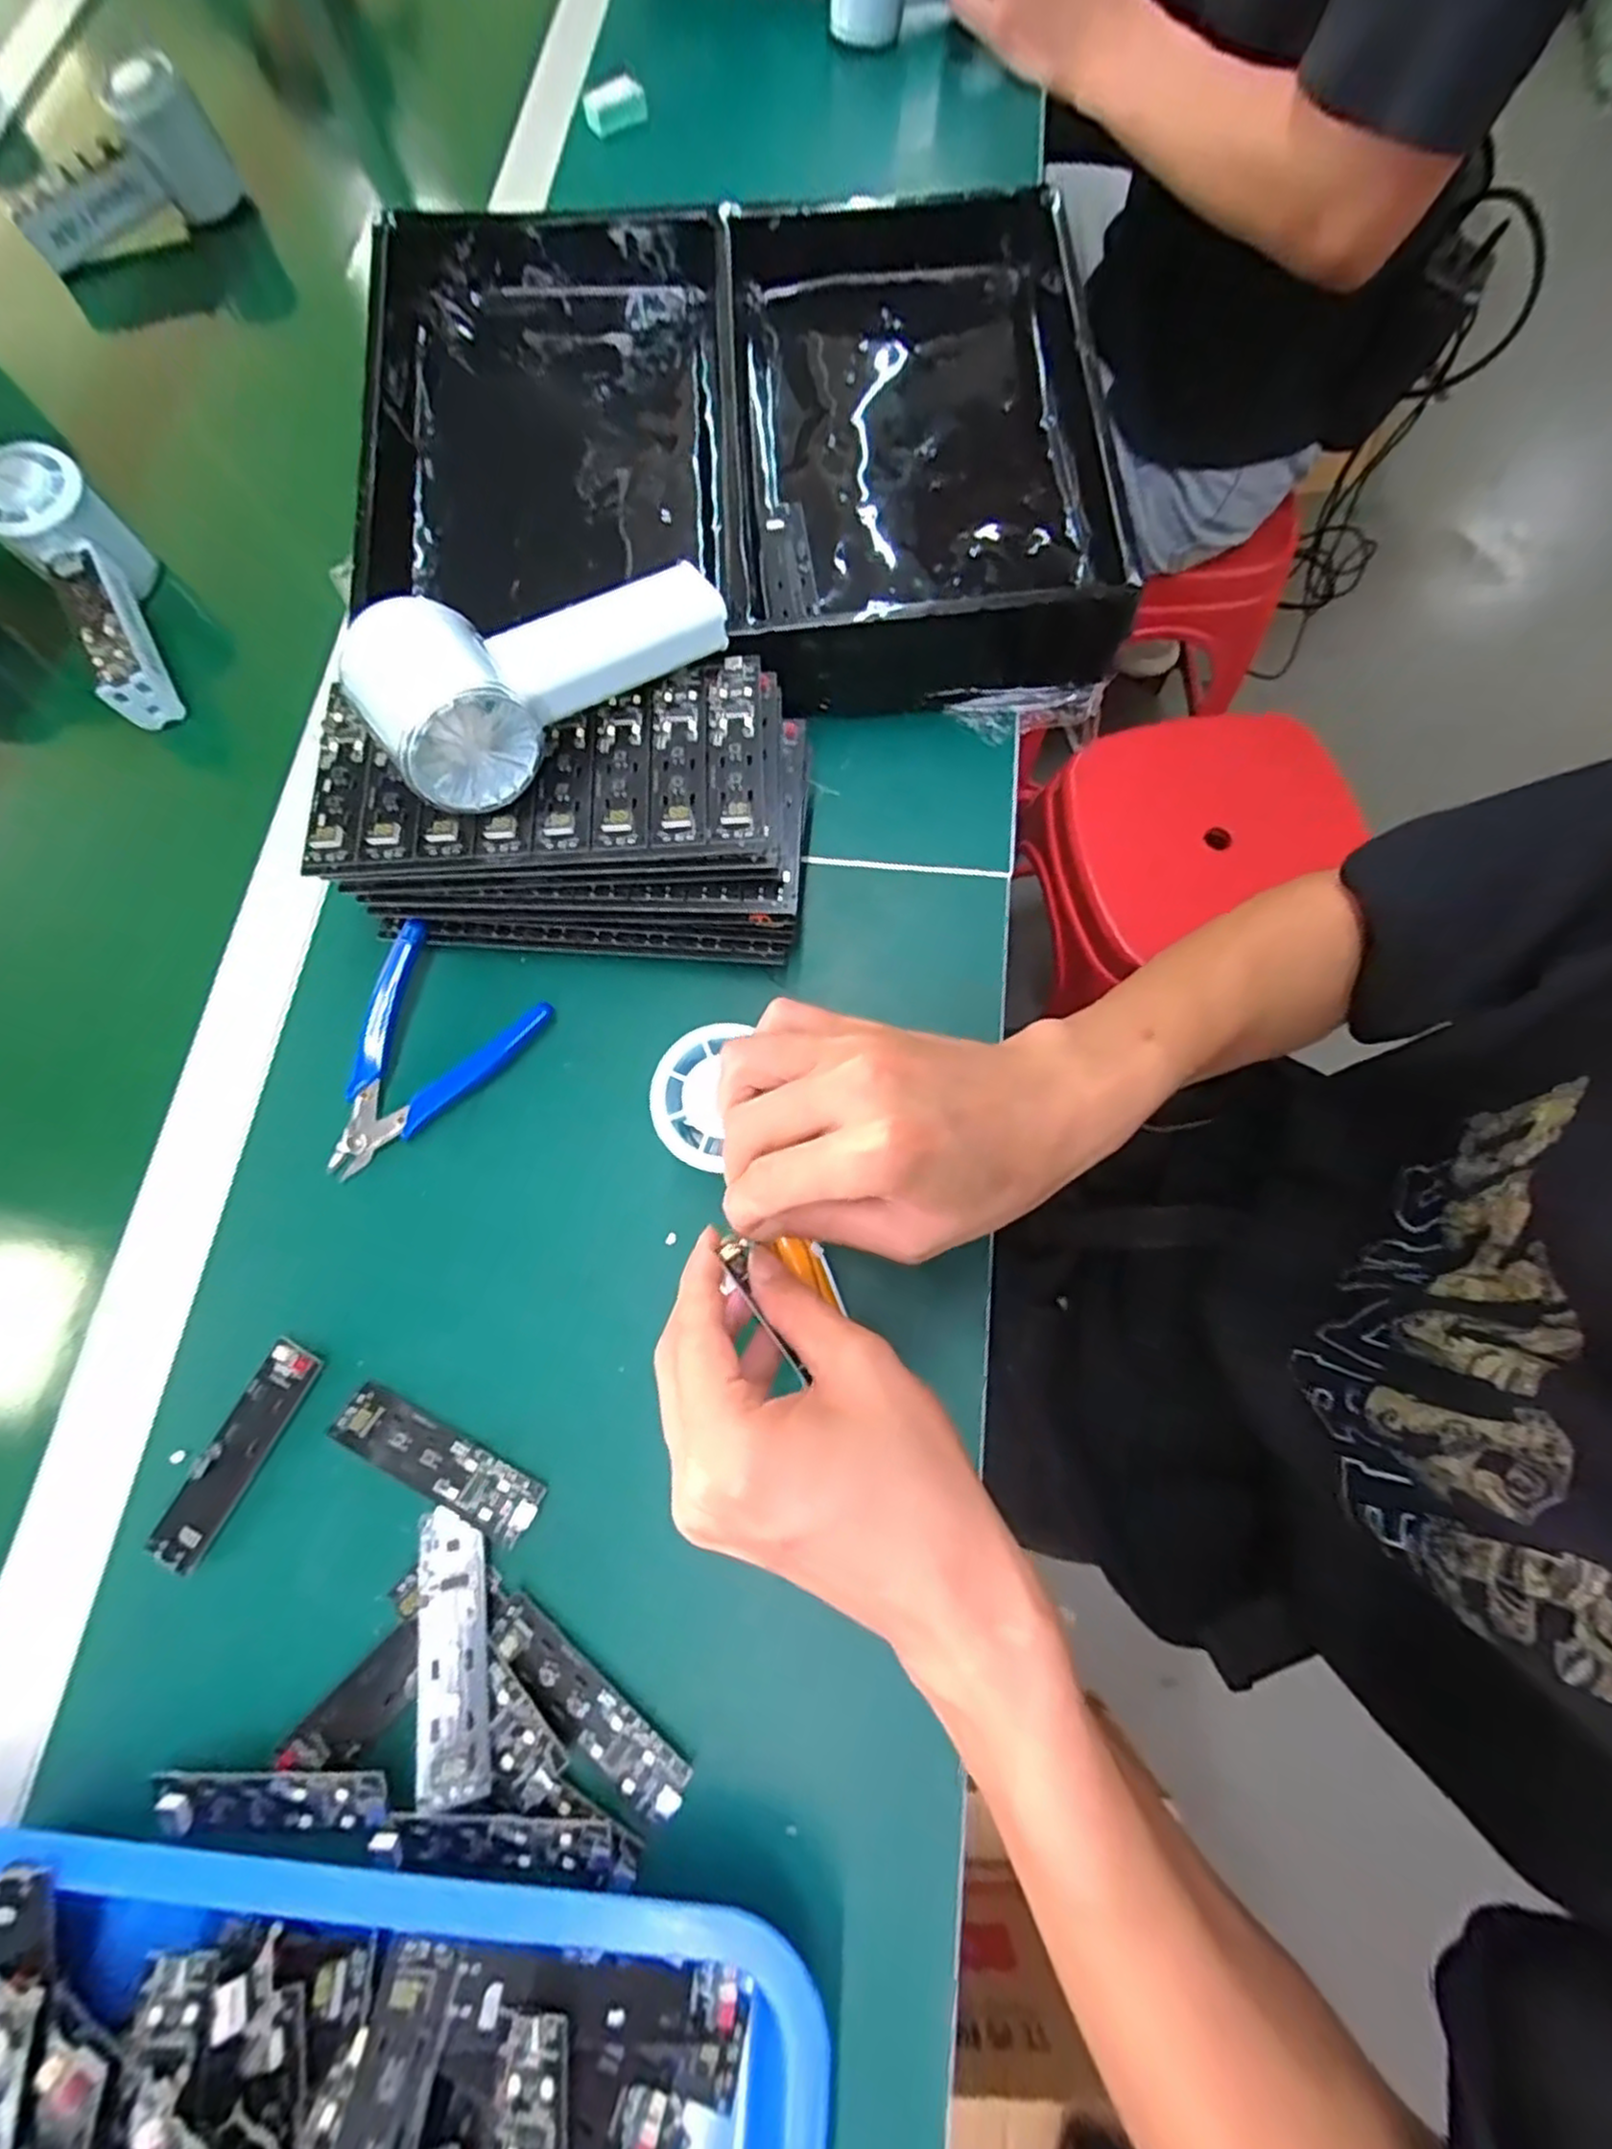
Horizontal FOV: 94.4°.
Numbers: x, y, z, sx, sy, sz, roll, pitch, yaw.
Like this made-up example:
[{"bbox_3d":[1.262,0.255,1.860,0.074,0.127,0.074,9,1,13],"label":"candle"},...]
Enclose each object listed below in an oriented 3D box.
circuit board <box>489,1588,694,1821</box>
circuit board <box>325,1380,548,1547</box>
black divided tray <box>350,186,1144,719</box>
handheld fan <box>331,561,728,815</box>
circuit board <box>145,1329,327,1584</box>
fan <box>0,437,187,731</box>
[{"bbox_3d":[-0.083,0.236,0.278,0.091,0.007,0.021,38,79,11],"label":"circuit board"},{"bbox_3d":[-0.149,0.156,0.302,0.090,0.004,0.024,25,57,9],"label":"circuit board"},{"bbox_3d":[-0.037,-0.338,0.406,0.362,0.065,0.296,-4,74,1],"label":"black divided tray"},{"bbox_3d":[-0.104,-0.169,0.299,0.152,0.051,0.057,-32,76,-7],"label":"handheld fan"},{"bbox_3d":[-0.235,0.156,0.309,0.024,0.008,0.091,27,77,9],"label":"circuit board"},{"bbox_3d":[-0.398,-0.267,0.423,0.049,0.055,0.151,-27,89,-6],"label":"fan"}]

